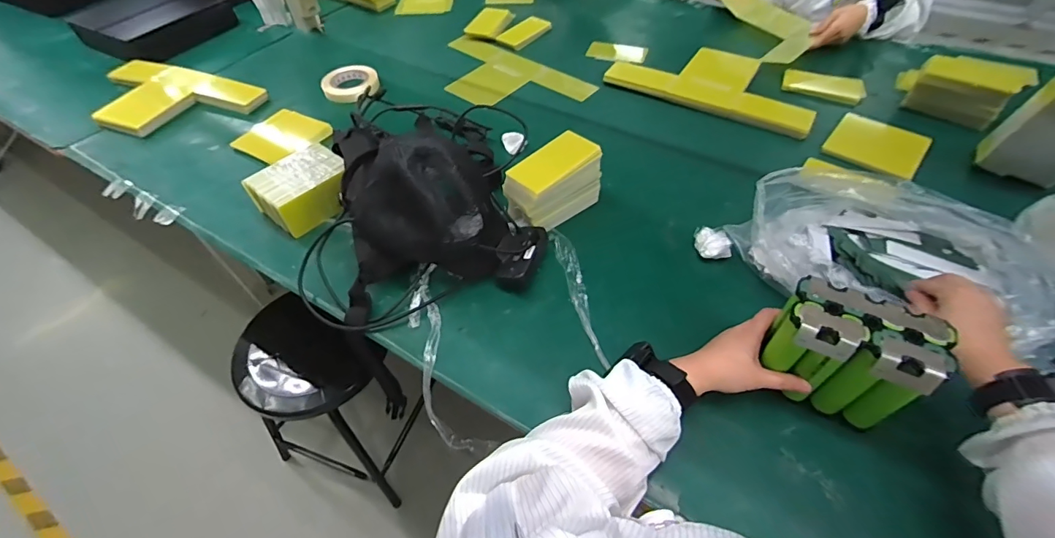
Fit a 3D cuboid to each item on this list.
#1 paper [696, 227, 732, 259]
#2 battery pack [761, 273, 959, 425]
[{"bbox_3d":[0.282,-0.039,0.684,0.047,0.033,0.049,0,51,2],"label":"paper"},{"bbox_3d":[0.338,0.094,0.488,0.135,0.130,0.076,23,56,20],"label":"battery pack"}]

